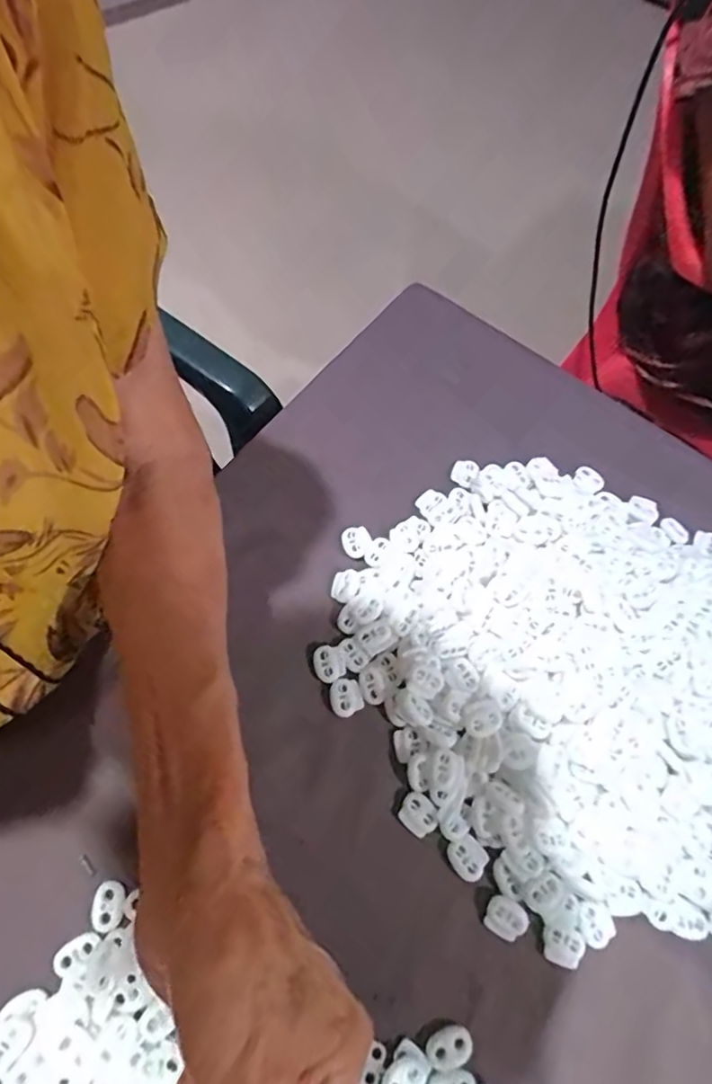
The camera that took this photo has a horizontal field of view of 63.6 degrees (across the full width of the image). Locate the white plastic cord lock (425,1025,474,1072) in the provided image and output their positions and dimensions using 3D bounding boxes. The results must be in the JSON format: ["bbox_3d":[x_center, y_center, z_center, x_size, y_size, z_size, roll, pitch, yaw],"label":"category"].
[{"bbox_3d":[0.046,0.248,0.282,0.023,0.004,0.014,-18,68,-13],"label":"white plastic cord lock"}]

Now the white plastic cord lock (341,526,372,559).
[{"bbox_3d":[0.000,0.000,0.387,0.018,0.006,0.021,-19,68,-14],"label":"white plastic cord lock"}]

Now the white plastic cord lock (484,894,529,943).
[{"bbox_3d":[0.080,0.201,0.306,0.022,0.005,0.018,27,65,8],"label":"white plastic cord lock"}]

